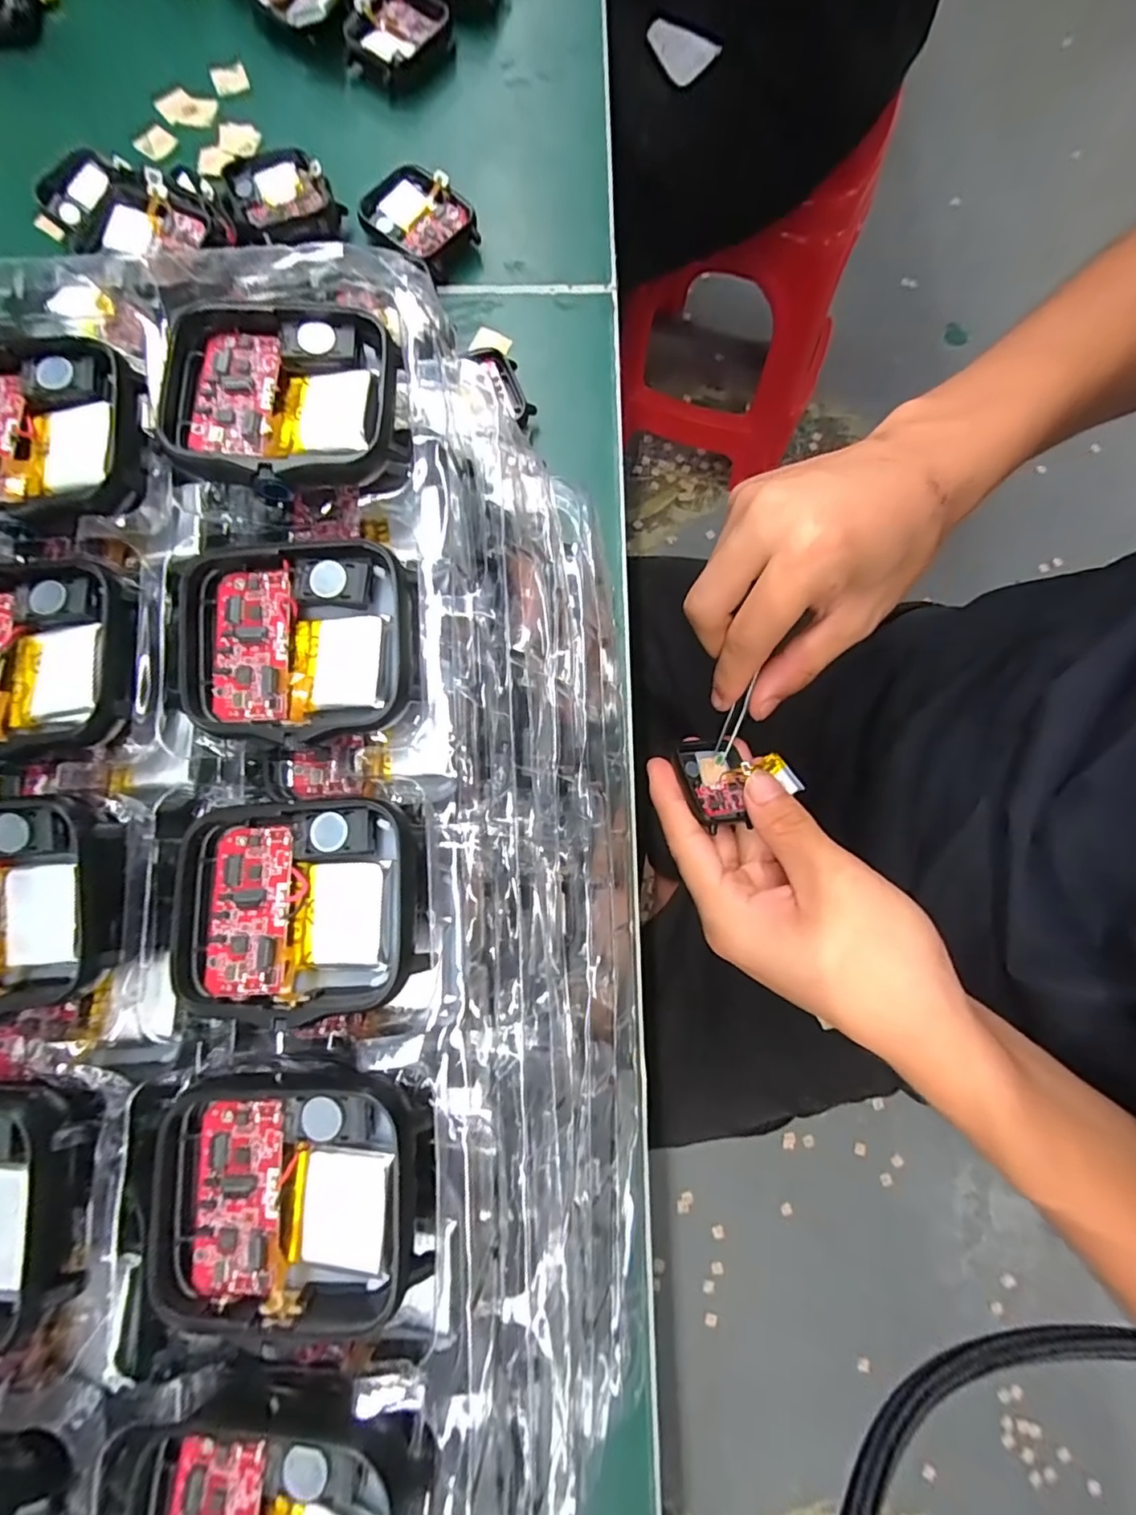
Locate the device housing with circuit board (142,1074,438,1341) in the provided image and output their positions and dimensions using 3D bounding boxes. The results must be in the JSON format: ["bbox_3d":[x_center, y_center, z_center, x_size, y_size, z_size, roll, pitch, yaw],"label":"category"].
[{"bbox_3d":[-0.047,0.074,0.093,0.047,0.009,0.037,-5,80,-1],"label":"device housing with circuit board"}]

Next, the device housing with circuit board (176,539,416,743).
[{"bbox_3d":[-0.054,-0.023,0.108,0.044,0.006,0.038,-1,80,0],"label":"device housing with circuit board"}]

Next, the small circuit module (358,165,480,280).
[{"bbox_3d":[-0.063,-0.229,0.237,0.048,0.014,0.035,33,82,6],"label":"small circuit module"}]

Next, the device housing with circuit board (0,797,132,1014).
[{"bbox_3d":[-0.106,0.026,0.100,0.048,0.004,0.037,-3,80,0],"label":"device housing with circuit board"}]

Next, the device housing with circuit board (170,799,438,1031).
[{"bbox_3d":[-0.051,0.027,0.101,0.046,0.006,0.037,-3,80,0],"label":"device housing with circuit board"}]

